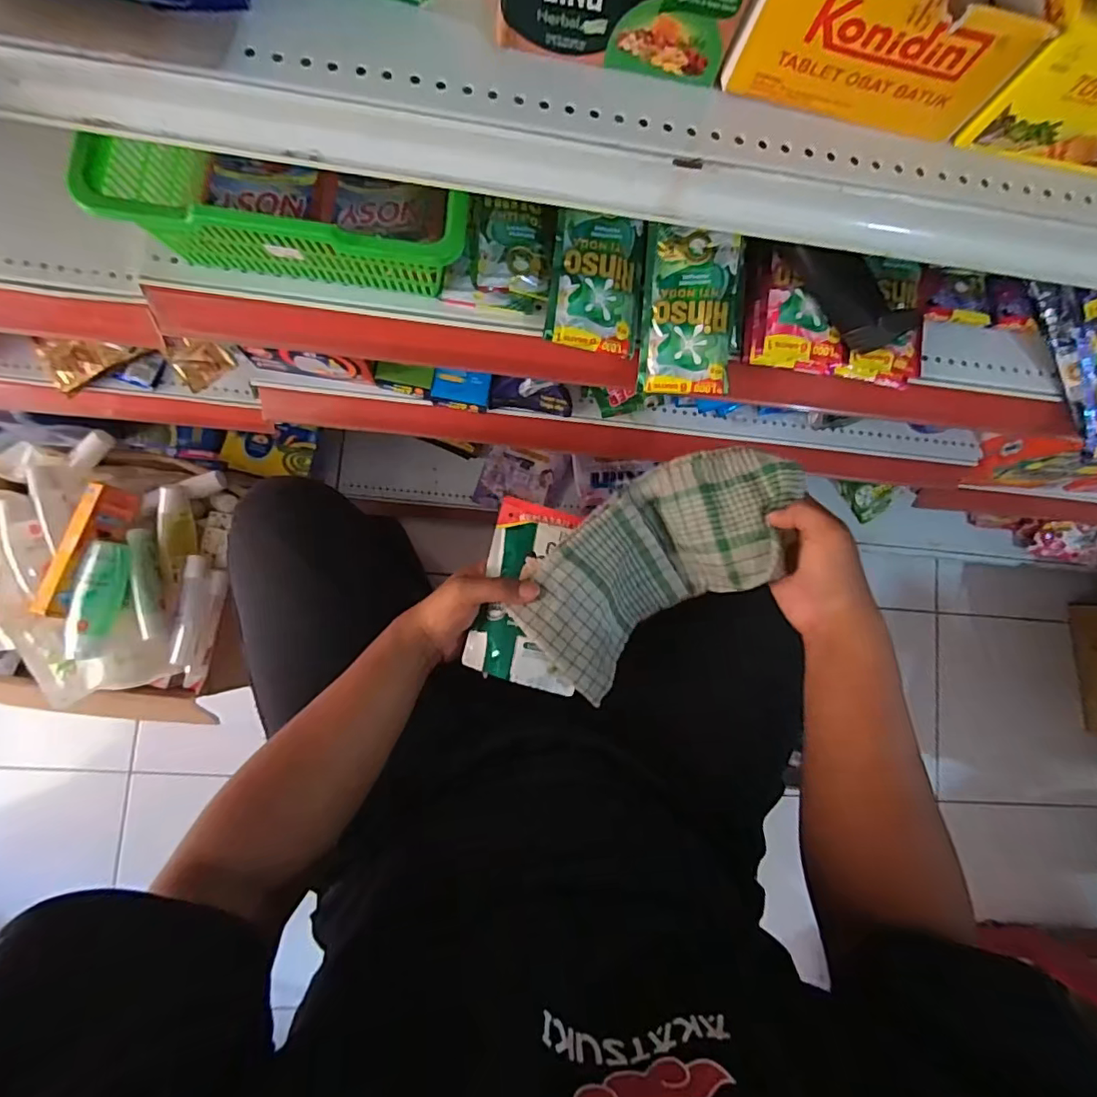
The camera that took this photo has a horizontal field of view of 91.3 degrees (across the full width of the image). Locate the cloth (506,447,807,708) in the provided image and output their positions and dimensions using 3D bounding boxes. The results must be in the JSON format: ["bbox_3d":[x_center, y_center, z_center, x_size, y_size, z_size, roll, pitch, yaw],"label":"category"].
[{"bbox_3d":[0.102,0.009,0.501,0.260,0.074,0.131,-38,90,5],"label":"cloth"}]

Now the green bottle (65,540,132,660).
[{"bbox_3d":[-0.527,0.060,0.629,0.046,0.035,0.136,13,83,-5],"label":"green bottle"}]

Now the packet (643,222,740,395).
[{"bbox_3d":[0.114,-0.187,0.428,0.072,0.016,0.121,2,104,8],"label":"packet"}]

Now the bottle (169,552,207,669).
[{"bbox_3d":[-0.451,0.076,0.666,0.029,0.020,0.135,5,84,-6],"label":"bottle"}]

